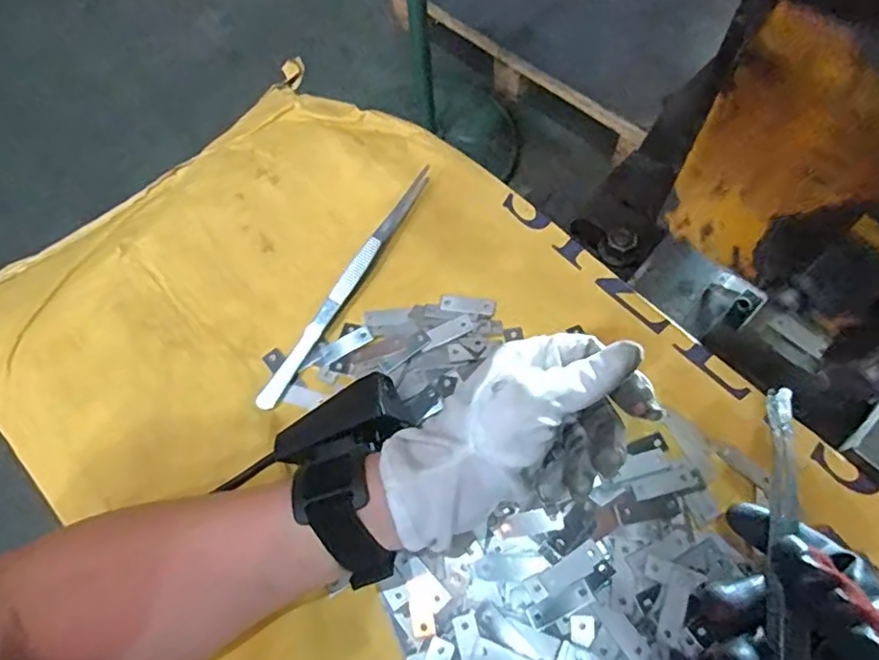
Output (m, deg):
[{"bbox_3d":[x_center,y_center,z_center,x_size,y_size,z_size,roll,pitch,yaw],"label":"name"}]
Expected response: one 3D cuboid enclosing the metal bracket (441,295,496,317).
[{"bbox_3d":[0.018,-0.016,0.381,0.036,0.004,0.012,9,64,7],"label":"metal bracket"}]

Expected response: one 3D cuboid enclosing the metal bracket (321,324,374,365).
[{"bbox_3d":[-0.059,0.009,0.376,0.034,0.004,0.012,-28,66,-11],"label":"metal bracket"}]

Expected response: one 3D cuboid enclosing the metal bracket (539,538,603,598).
[{"bbox_3d":[0.070,0.126,0.309,0.035,0.004,0.013,-28,66,-11],"label":"metal bracket"}]

